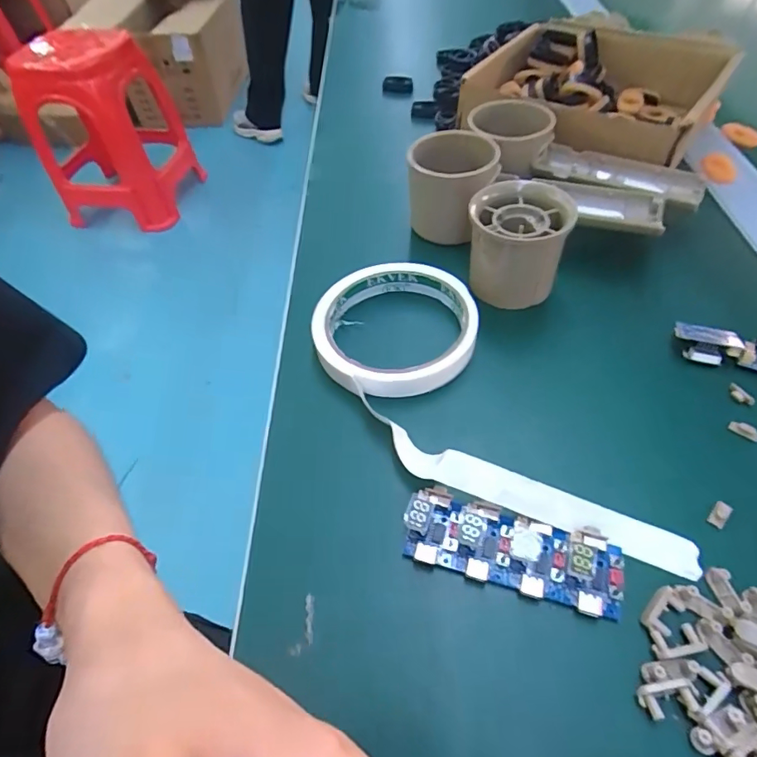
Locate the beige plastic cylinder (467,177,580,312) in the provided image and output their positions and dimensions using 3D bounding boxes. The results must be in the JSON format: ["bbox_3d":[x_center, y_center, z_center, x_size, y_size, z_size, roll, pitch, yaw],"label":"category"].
[{"bbox_3d":[0.081,-0.073,0.292,0.055,0.064,0.056,17,56,17],"label":"beige plastic cylinder"}]

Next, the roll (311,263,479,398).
[{"bbox_3d":[0.010,-0.032,0.281,0.090,0.017,0.093,-2,53,3],"label":"roll"}]

